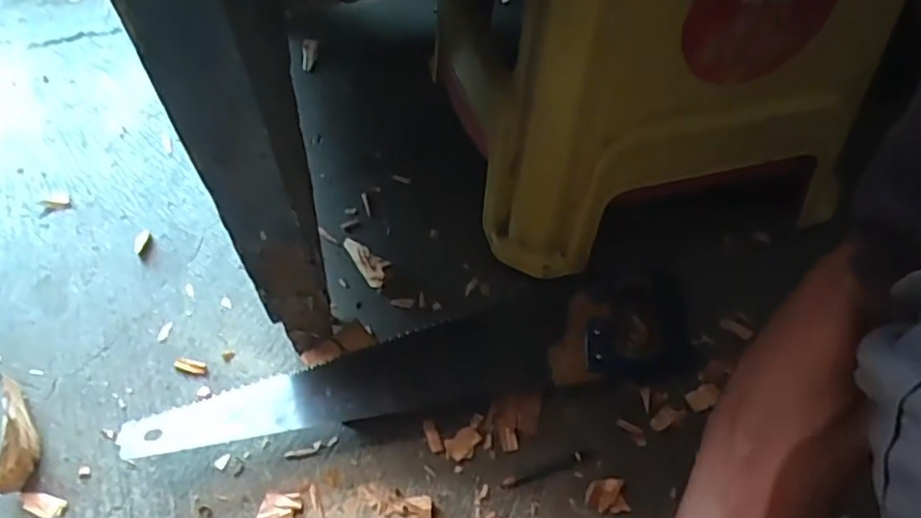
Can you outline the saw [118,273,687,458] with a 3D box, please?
[{"bbox_3d":[-0.029,0.090,0.606,0.485,0.038,0.101,-10,56,-8],"label":"saw"}]

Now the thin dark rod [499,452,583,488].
[{"bbox_3d":[0.068,0.178,0.568,0.073,0.005,0.009,-17,58,-12],"label":"thin dark rod"}]

